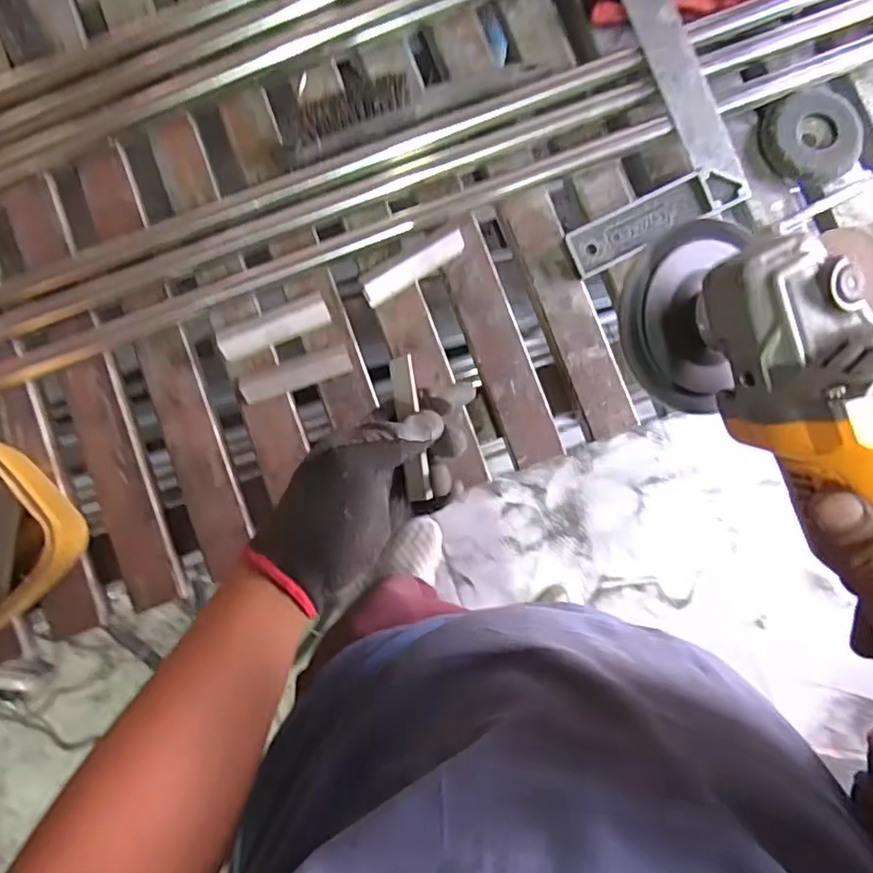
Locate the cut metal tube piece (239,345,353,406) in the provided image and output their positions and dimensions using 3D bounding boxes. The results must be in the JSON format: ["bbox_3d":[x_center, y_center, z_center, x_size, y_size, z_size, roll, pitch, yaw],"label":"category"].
[{"bbox_3d":[-0.133,-0.060,0.571,0.104,0.015,0.029,-20,85,-3],"label":"cut metal tube piece"}]

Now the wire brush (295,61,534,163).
[{"bbox_3d":[-0.026,-0.317,0.569,0.238,0.041,0.037,-20,85,-3],"label":"wire brush"}]

